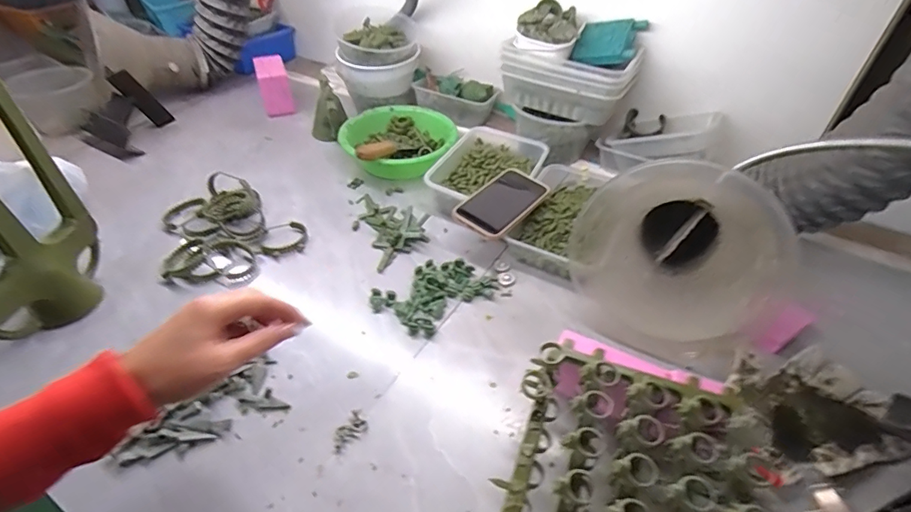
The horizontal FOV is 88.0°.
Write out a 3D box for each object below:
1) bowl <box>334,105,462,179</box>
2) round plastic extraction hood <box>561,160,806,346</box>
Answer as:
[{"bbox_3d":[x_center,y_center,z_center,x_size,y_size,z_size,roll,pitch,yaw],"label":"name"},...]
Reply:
[{"bbox_3d":[-0.101,-0.203,0.850,0.202,0.064,0.192,0,44,0],"label":"bowl"},{"bbox_3d":[0.261,-0.002,0.545,0.209,0.190,0.137,31,51,28],"label":"round plastic extraction hood"}]

